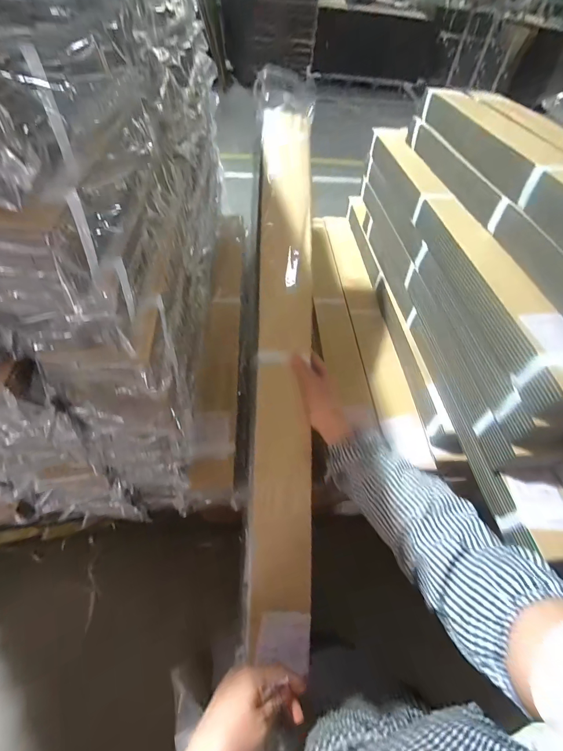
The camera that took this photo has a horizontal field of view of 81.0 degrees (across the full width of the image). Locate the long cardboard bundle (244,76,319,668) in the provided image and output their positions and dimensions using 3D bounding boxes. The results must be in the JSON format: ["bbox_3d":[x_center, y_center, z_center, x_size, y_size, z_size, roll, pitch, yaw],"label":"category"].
[{"bbox_3d":[-0.003,-0.093,0.590,0.115,0.062,1.014,3,78,-14],"label":"long cardboard bundle"}]

